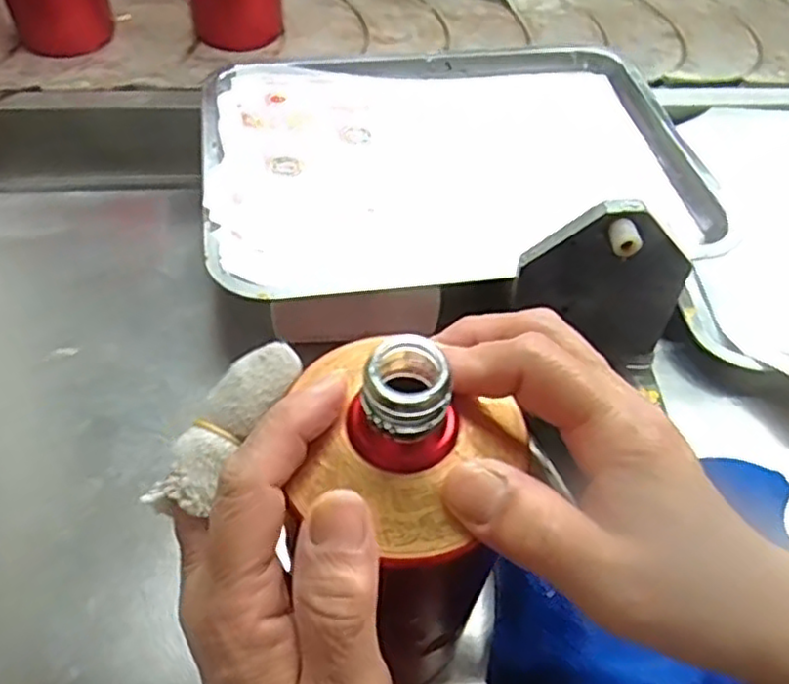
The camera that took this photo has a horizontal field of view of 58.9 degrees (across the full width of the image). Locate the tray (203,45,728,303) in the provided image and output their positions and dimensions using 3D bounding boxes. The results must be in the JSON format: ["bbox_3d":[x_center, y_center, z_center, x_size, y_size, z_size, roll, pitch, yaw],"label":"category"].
[{"bbox_3d":[0.038,-0.131,0.518,0.347,0.062,0.257,-9,58,-11],"label":"tray"}]

